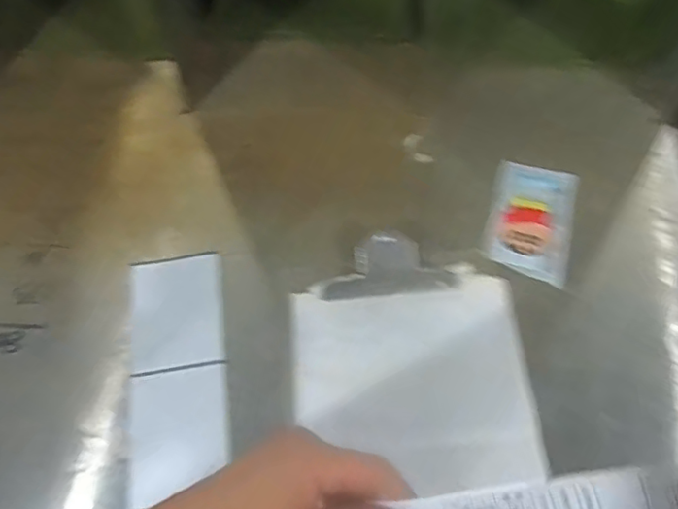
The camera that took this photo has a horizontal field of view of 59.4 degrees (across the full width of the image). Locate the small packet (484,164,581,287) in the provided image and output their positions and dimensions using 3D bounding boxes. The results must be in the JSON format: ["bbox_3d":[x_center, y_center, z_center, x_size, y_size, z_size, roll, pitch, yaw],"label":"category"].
[{"bbox_3d":[0.214,-0.040,0.656,0.089,0.016,0.137,15,63,9],"label":"small packet"}]

